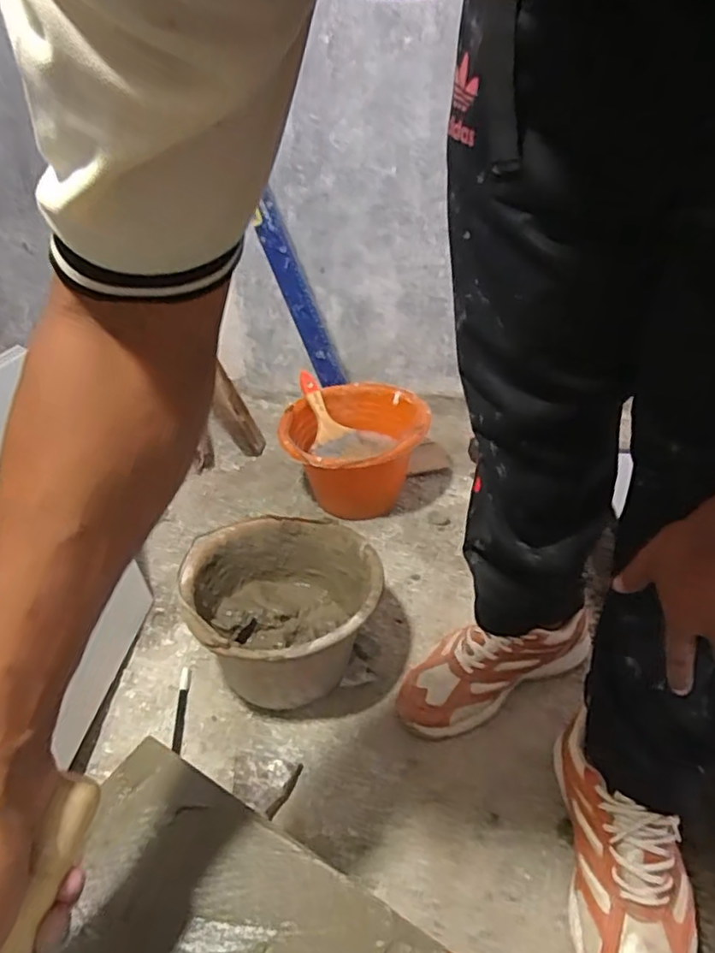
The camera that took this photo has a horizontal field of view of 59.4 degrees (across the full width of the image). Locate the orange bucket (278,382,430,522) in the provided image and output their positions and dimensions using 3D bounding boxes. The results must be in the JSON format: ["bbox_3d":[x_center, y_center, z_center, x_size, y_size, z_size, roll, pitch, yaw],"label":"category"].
[{"bbox_3d":[-0.002,-0.034,1.120,0.232,0.171,0.250,0,35,0],"label":"orange bucket"}]

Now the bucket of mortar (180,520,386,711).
[{"bbox_3d":[-0.090,0.182,0.809,0.222,0.166,0.239,0,35,0],"label":"bucket of mortar"}]

